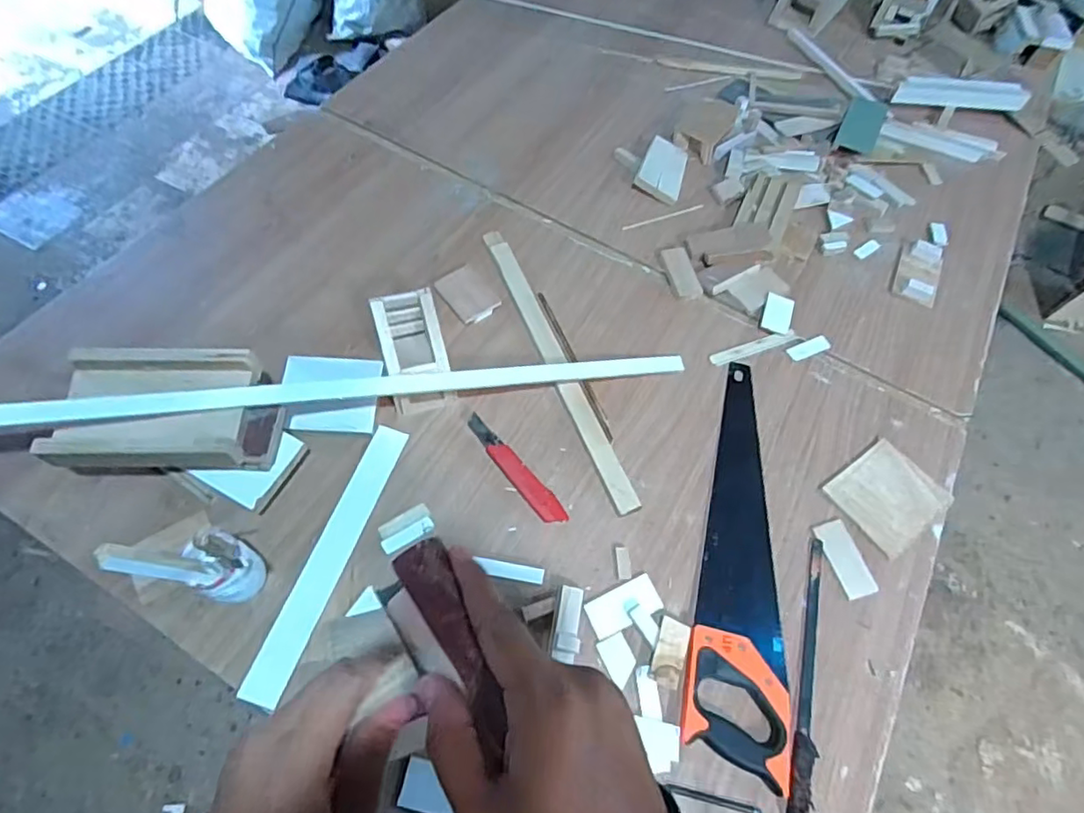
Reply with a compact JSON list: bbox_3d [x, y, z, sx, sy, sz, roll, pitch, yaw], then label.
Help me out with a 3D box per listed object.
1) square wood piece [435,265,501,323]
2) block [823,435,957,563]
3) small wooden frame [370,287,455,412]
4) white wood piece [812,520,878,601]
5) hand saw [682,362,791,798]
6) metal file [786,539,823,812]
[{"bbox_3d":[-0.113,-0.167,0.899,0.067,0.013,0.095,-32,67,-21],"label":"square wood piece"},{"bbox_3d":[0.464,0.117,0.791,0.136,0.007,0.115,-31,66,-21],"label":"block"},{"bbox_3d":[-0.170,-0.071,0.788,0.081,0.109,0.116,-16,62,-14],"label":"small wooden frame"},{"bbox_3d":[0.385,0.193,0.750,0.045,0.005,0.094,-13,61,-12],"label":"white wood piece"},{"bbox_3d":[0.260,0.164,0.741,0.109,0.019,0.503,14,59,4],"label":"hand saw"},{"bbox_3d":[0.307,0.301,0.678,0.024,0.010,0.314,18,59,6],"label":"metal file"}]

